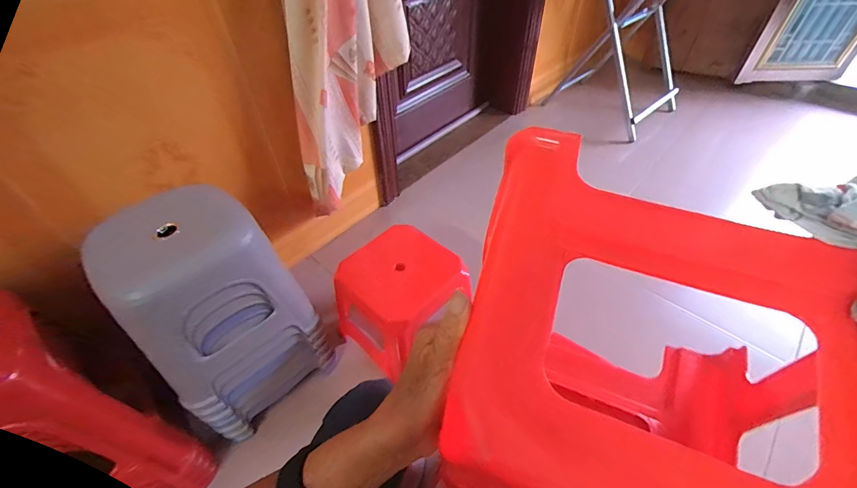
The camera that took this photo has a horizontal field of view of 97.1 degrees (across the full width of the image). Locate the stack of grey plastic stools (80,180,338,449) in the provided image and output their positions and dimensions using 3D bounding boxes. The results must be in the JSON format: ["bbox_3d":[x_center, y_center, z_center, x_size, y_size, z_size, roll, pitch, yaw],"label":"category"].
[{"bbox_3d":[-0.419,0.138,0.775,0.228,0.436,0.263,34,56,29],"label":"stack of grey plastic stools"}]

